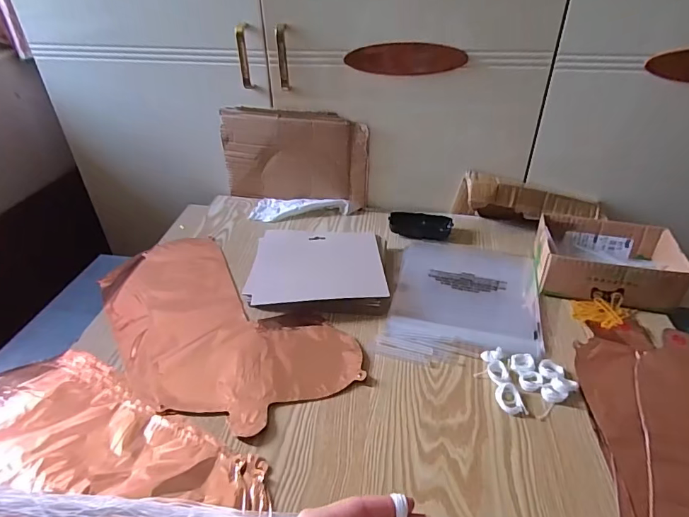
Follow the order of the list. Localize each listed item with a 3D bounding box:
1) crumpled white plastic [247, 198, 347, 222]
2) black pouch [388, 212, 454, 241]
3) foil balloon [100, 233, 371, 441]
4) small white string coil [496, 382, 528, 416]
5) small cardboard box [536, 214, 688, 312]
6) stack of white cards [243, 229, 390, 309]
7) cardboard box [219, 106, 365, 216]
[{"bbox_3d":[-0.085,-0.095,0.837,0.179,0.026,0.076,5,36,9],"label":"crumpled white plastic"},{"bbox_3d":[0.135,-0.058,0.785,0.107,0.025,0.062,0,36,1],"label":"black pouch"},{"bbox_3d":[-0.190,0.084,0.618,0.225,0.015,0.419,-28,44,-32],"label":"foil balloon"},{"bbox_3d":[0.189,0.161,0.503,0.029,0.011,0.040,-4,36,-3],"label":"small white string coil"},{"bbox_3d":[0.385,0.001,0.655,0.183,0.060,0.138,10,37,14],"label":"small cardboard box"},{"bbox_3d":[-0.040,0.013,0.687,0.204,0.039,0.174,1,33,-1],"label":"stack of white cards"},{"bbox_3d":[-0.093,-0.182,0.829,0.272,0.179,0.025,5,36,9],"label":"cardboard box"}]

